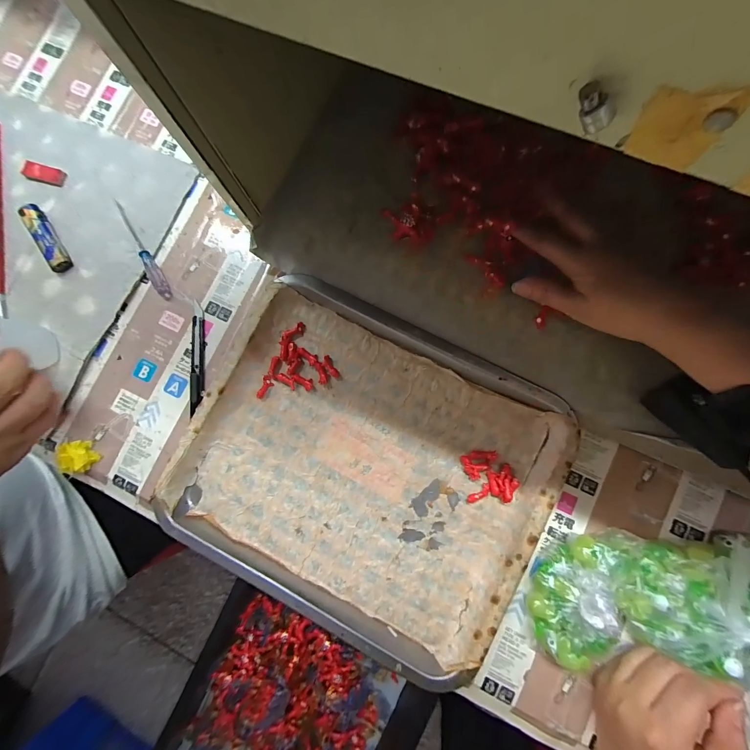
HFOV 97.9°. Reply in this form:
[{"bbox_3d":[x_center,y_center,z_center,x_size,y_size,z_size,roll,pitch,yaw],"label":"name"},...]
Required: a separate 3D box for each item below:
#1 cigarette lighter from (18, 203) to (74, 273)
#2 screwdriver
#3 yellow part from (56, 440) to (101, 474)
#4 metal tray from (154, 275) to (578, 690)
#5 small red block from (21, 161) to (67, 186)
[{"bbox_3d":[-0.358,-0.151,0.352,0.018,0.018,0.081,-31,84,4],"label":"cigarette lighter"},{"bbox_3d":[-0.247,-0.133,0.345,0.012,0.010,0.123,-31,84,1],"label":"screwdriver"},{"bbox_3d":[-0.292,0.081,0.323,0.031,0.021,0.031,-3,86,6],"label":"yellow part"},{"bbox_3d":[-0.010,0.079,0.287,0.303,0.031,0.263,26,90,7],"label":"metal tray"},{"bbox_3d":[-0.373,-0.226,0.368,0.049,0.008,0.019,16,89,7],"label":"small red block"}]

